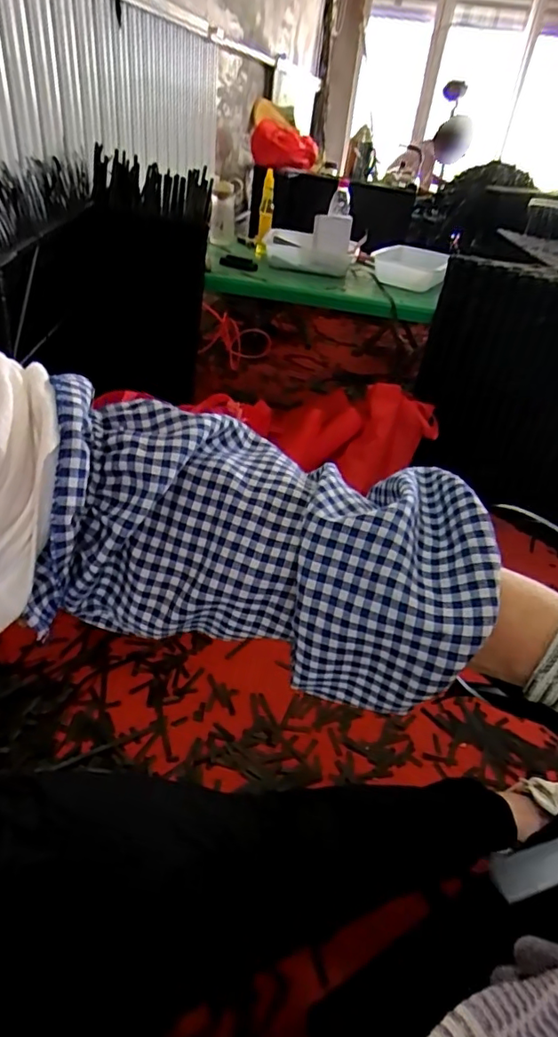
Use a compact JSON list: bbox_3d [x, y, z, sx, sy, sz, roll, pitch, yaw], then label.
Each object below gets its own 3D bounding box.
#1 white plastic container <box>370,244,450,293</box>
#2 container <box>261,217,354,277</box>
[{"bbox_3d":[0.379,-0.736,1.575,0.210,0.087,0.200,12,35,8],"label":"white plastic container"},{"bbox_3d":[0.083,-0.813,1.587,0.268,0.140,0.130,9,35,4],"label":"container"}]

